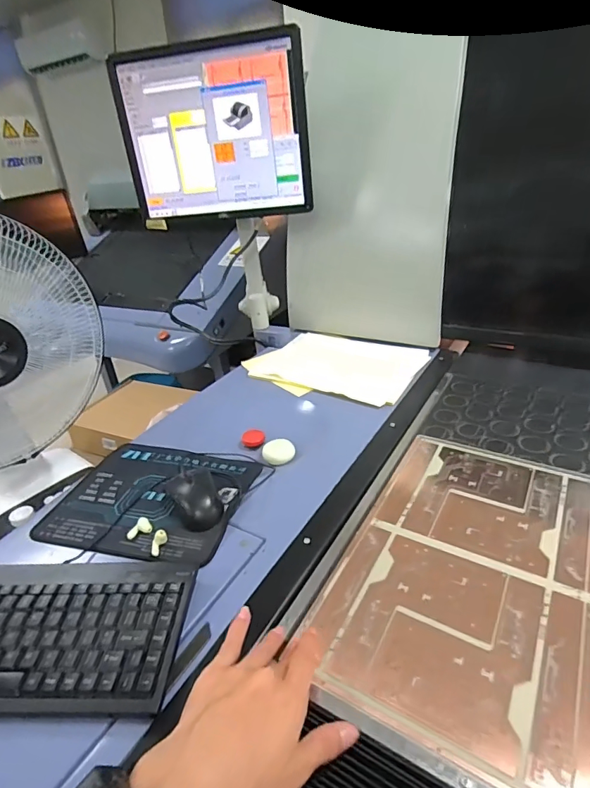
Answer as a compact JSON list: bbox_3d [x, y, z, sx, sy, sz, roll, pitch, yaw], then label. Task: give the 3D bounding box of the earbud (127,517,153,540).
[{"bbox_3d":[-0.196,0.169,0.564,0.031,0.013,0.022,-14,30,-15],"label":"earbud"}]

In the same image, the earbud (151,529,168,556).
[{"bbox_3d":[-0.165,0.175,0.532,0.020,0.018,0.027,8,37,16],"label":"earbud"}]

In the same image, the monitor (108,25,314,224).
[{"bbox_3d":[-0.156,-0.512,0.893,0.371,0.289,0.069,-1,29,9],"label":"monitor"}]

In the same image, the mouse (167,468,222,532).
[{"bbox_3d":[-0.129,0.135,0.588,0.055,0.033,0.098,-20,32,-24],"label":"mouse"}]

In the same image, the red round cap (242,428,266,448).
[{"bbox_3d":[-0.071,0.076,0.768,0.039,0.012,0.037,-4,29,2],"label":"red round cap"}]

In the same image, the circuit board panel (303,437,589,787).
[{"bbox_3d":[0.279,0.201,0.433,0.449,0.007,0.394,12,34,30],"label":"circuit board panel"}]

